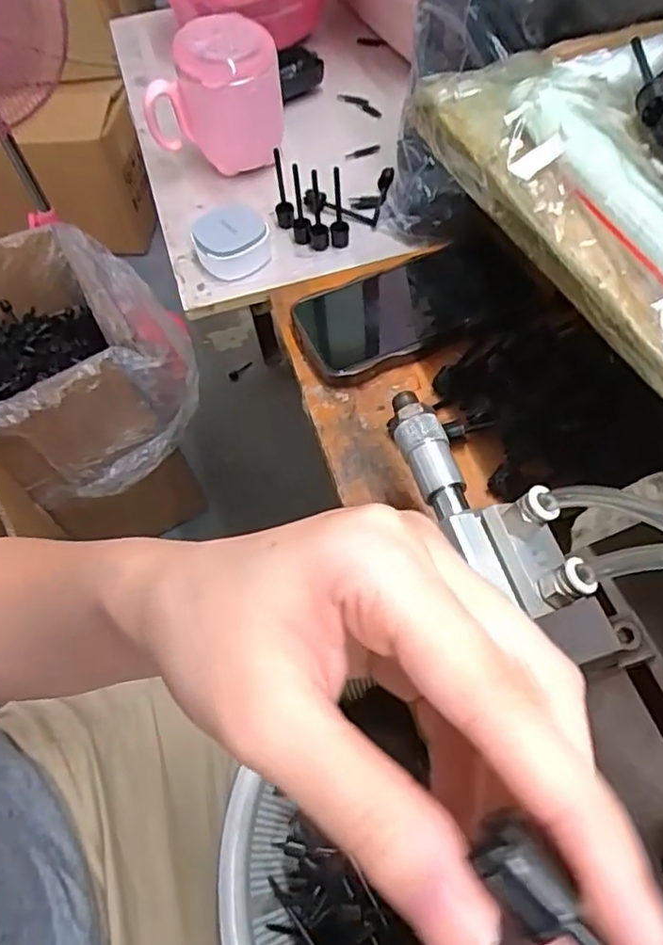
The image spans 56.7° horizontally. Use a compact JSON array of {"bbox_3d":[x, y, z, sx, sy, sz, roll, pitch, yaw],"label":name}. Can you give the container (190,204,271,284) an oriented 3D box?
[{"bbox_3d":[-0.076,-0.178,0.475,0.055,0.033,0.055,-2,59,3],"label":"container"}]

